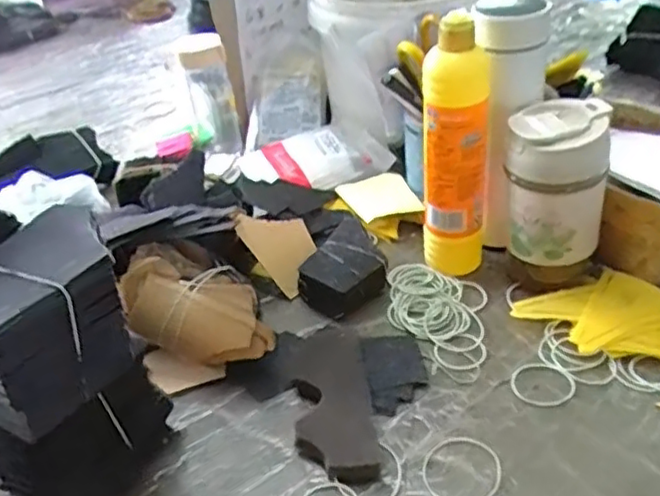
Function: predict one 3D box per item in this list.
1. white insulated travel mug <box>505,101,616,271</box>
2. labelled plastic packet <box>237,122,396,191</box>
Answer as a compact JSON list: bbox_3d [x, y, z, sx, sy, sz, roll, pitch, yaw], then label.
[{"bbox_3d":[0.193,-0.055,0.557,0.078,0.122,0.080,10,39,23],"label":"white insulated travel mug"},{"bbox_3d":[-0.020,-0.110,0.795,0.171,0.036,0.100,-13,36,-9],"label":"labelled plastic packet"}]

